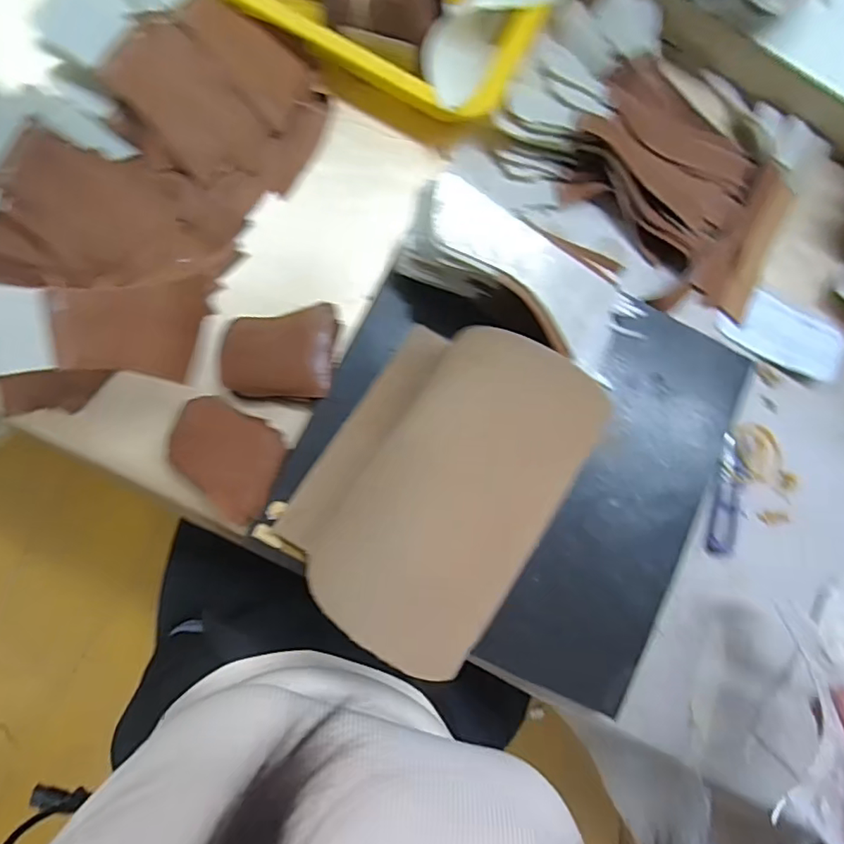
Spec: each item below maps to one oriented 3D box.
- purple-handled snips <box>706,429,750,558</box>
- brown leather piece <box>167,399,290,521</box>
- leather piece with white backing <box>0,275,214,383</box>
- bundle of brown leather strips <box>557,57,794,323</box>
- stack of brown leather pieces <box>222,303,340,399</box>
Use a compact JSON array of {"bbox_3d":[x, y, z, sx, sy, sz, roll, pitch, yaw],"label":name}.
[{"bbox_3d":[0.256,0.061,0.449,0.025,0.005,0.098,11,85,-5],"label":"purple-handled snips"},{"bbox_3d":[-0.143,0.024,0.397,0.086,0.004,0.066,37,84,-2],"label":"brown leather piece"},{"bbox_3d":[-0.194,-0.060,0.319,0.004,0.138,0.067,14,101,38],"label":"leather piece with white backing"},{"bbox_3d":[0.223,-0.200,0.445,0.194,0.033,0.135,32,84,-3],"label":"bundle of brown leather strips"},{"bbox_3d":[-0.109,-0.055,0.414,0.080,0.021,0.071,4,86,-5],"label":"stack of brown leather pieces"}]

